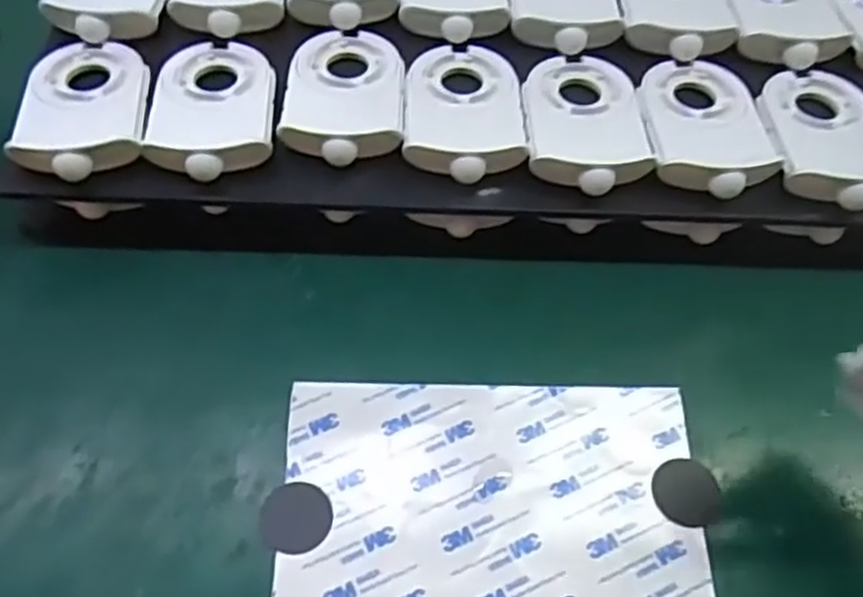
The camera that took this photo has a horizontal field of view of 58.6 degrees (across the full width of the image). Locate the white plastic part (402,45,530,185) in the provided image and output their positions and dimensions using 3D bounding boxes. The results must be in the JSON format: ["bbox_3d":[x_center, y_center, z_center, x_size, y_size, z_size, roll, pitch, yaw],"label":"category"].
[{"bbox_3d":[0.016,-0.095,0.378,0.057,0.010,0.089,-1,59,-2],"label":"white plastic part"}]

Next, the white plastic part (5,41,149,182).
[{"bbox_3d":[-0.166,-0.094,0.365,0.057,0.014,0.086,-8,60,-6],"label":"white plastic part"}]

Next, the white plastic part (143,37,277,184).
[{"bbox_3d":[-0.107,-0.097,0.377,0.059,0.012,0.094,0,59,-1],"label":"white plastic part"}]

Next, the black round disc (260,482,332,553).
[{"bbox_3d":[-0.056,0.089,0.316,0.029,0.004,0.029,1,59,-1],"label":"black round disc"}]

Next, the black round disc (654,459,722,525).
[{"bbox_3d":[0.109,0.082,0.326,0.028,0.004,0.028,1,59,-1],"label":"black round disc"}]

